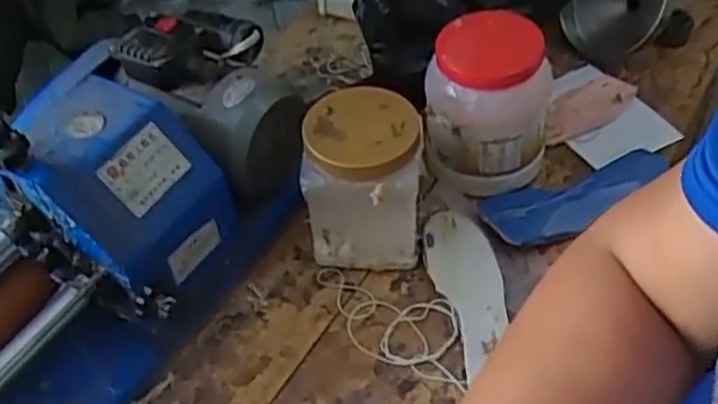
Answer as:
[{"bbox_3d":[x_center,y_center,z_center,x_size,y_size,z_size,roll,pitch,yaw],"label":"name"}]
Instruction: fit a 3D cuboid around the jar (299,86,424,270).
[{"bbox_3d":[0.006,-0.021,0.814,0.119,0.183,0.110,-1,50,2],"label":"jar"}]

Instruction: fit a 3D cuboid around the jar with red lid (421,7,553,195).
[{"bbox_3d":[0.153,-0.117,0.873,0.136,0.184,0.146,-1,50,2],"label":"jar with red lid"}]

